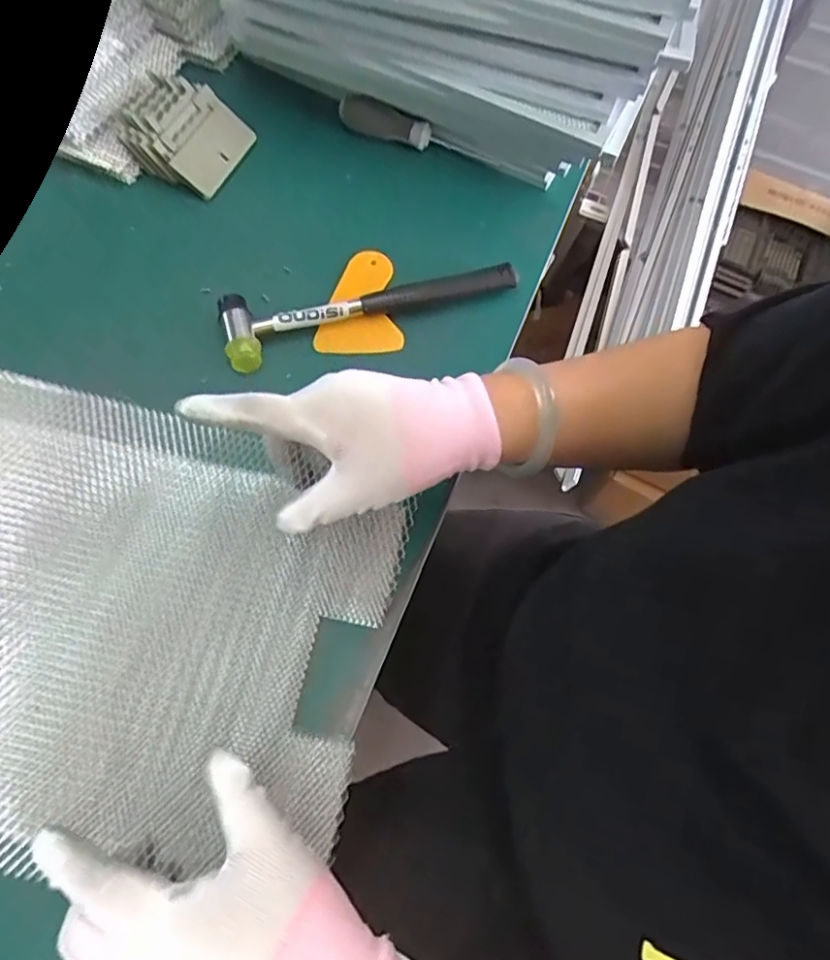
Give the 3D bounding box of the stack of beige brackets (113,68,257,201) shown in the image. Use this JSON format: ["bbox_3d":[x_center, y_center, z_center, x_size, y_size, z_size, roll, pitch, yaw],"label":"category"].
[{"bbox_3d":[-0.205,-0.312,0.541,0.095,0.038,0.089,23,69,7],"label":"stack of beige brackets"}]

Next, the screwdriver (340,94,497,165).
[{"bbox_3d":[0.002,-0.330,0.567,0.150,0.028,0.023,16,69,4],"label":"screwdriver"}]

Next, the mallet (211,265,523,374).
[{"bbox_3d":[-0.036,-0.148,0.496,0.241,0.022,0.062,-17,70,-9],"label":"mallet"}]

